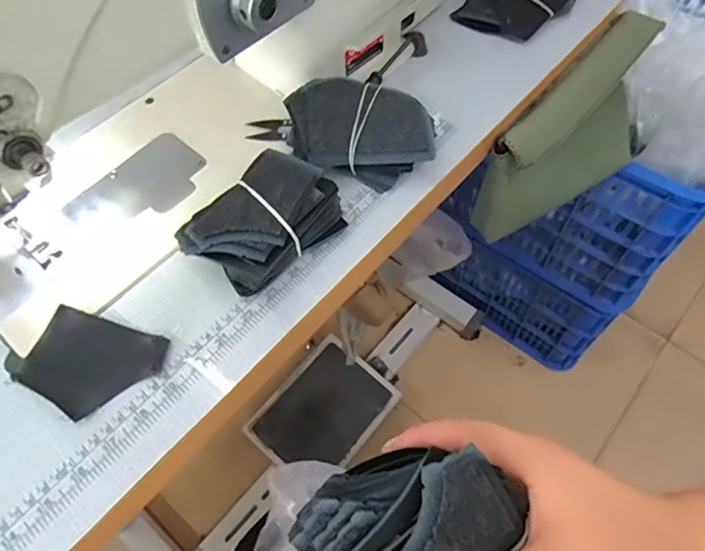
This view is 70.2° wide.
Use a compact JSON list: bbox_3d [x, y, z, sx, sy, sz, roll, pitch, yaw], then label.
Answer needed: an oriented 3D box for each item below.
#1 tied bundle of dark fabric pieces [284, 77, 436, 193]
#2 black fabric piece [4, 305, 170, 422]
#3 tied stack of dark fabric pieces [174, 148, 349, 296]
[{"bbox_3d":[0.008,-0.123,0.436,0.124,0.052,0.071,7,61,8],"label":"tied bundle of dark fabric pieces"},{"bbox_3d":[-0.199,0.059,0.372,0.102,0.013,0.075,25,65,16],"label":"black fabric piece"},{"bbox_3d":[-0.069,-0.040,0.397,0.079,0.049,0.115,34,67,20],"label":"tied stack of dark fabric pieces"}]

